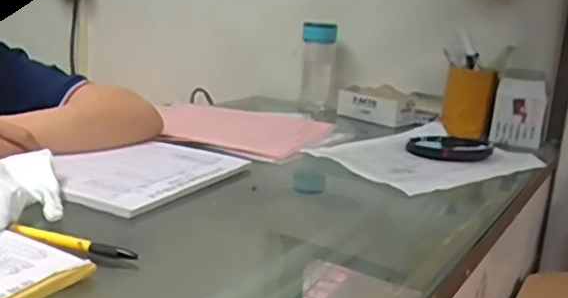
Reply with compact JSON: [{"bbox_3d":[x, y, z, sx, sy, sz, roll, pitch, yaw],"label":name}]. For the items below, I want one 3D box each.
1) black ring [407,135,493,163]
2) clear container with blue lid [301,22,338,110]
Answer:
[{"bbox_3d":[0.240,-0.004,0.892,0.129,0.017,0.107,-5,17,-31],"label":"black ring"},{"bbox_3d":[0.065,-0.164,1.156,0.062,0.157,0.066,4,15,-1],"label":"clear container with blue lid"}]

